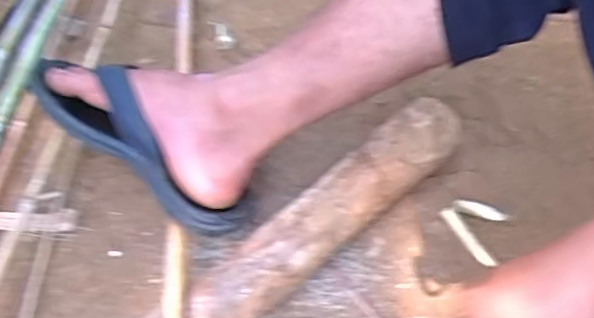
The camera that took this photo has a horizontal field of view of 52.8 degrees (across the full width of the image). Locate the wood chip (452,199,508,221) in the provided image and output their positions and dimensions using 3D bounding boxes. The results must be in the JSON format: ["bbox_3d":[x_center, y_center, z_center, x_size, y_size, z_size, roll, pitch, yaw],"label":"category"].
[{"bbox_3d":[0.194,0.053,0.633,0.058,0.007,0.014,17,55,-1],"label":"wood chip"}]

